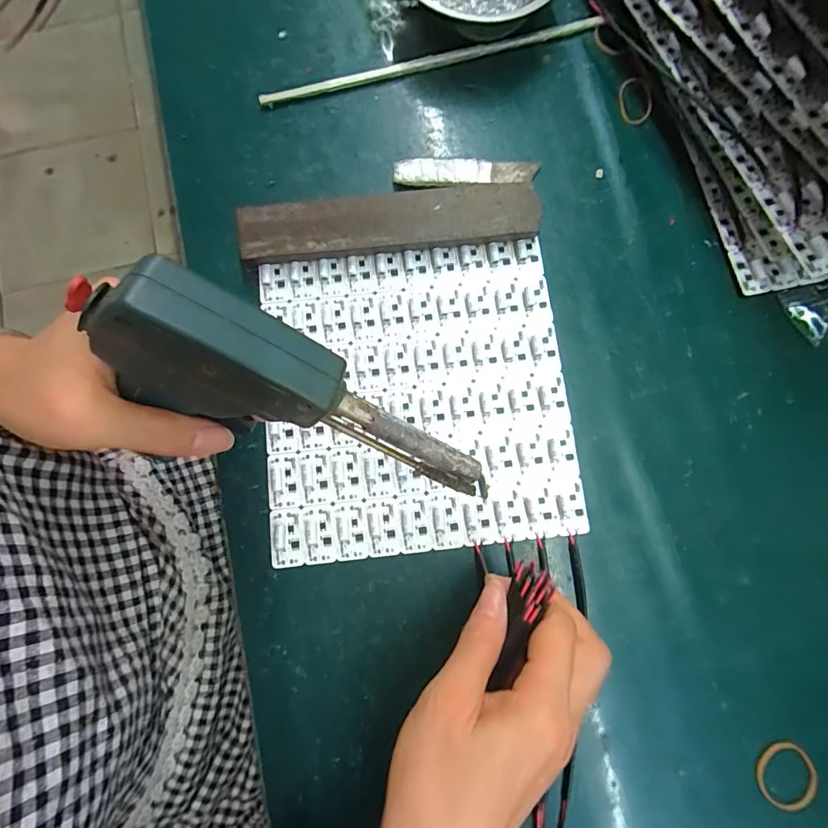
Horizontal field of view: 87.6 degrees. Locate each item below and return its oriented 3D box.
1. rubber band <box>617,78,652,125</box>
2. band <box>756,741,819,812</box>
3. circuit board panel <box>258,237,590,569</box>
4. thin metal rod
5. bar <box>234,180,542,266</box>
[{"bbox_3d":[0.168,-0.239,0.329,0.024,0.007,0.040,-3,79,0],"label":"rubber band"},{"bbox_3d":[0.212,0.206,0.245,0.033,0.004,0.031,-32,80,-5],"label":"band"},{"bbox_3d":[0.001,-0.014,0.285,0.193,0.006,0.200,-6,80,-1],"label":"circuit board panel"},{"bbox_3d":[0.015,-0.271,0.333,0.270,0.009,0.011,-13,79,-2],"label":"thin metal rod"},{"bbox_3d":[-0.017,-0.129,0.290,0.197,0.011,0.037,-7,95,-1],"label":"bar"}]

